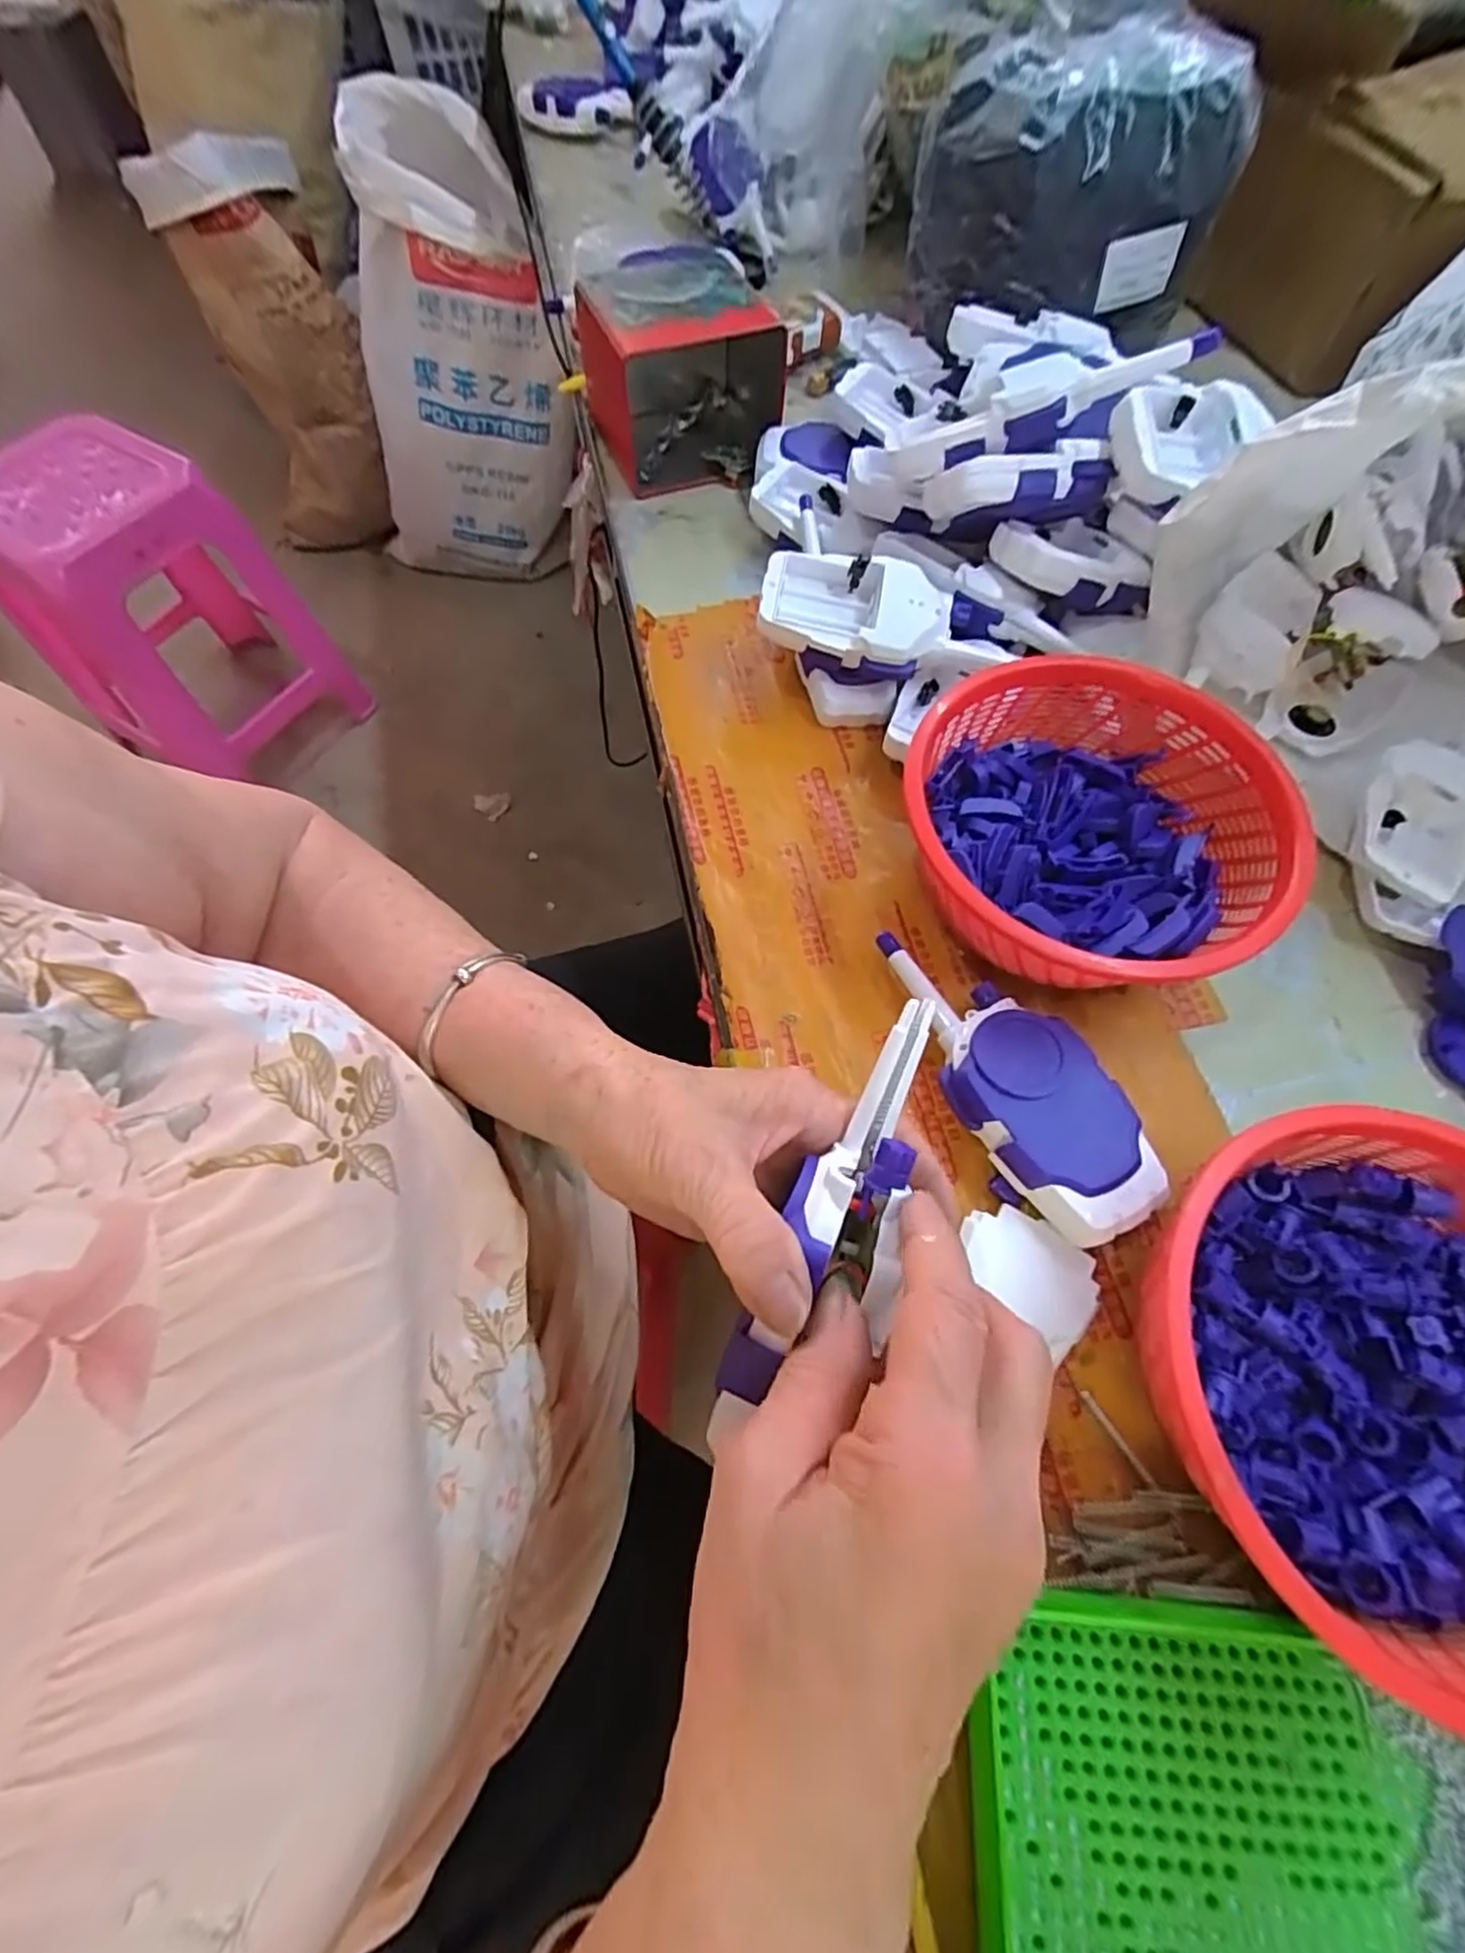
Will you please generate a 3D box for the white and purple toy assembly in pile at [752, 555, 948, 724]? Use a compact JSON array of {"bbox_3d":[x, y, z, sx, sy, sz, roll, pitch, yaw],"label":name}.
[{"bbox_3d":[0.071,-0.203,0.433,0.106,0.062,0.068,5,67,2],"label":"white and purple toy assembly in pile"}]

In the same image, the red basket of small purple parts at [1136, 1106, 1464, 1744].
[{"bbox_3d":[0.241,0.147,0.259,0.161,0.066,0.176,0,67,0],"label":"red basket of small purple parts"}]

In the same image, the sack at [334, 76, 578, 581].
[{"bbox_3d":[-0.454,-0.961,1.190,0.374,0.621,0.197,13,67,5],"label":"sack"}]

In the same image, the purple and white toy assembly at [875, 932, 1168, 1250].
[{"bbox_3d":[0.132,0.042,0.334,0.062,0.029,0.158,-22,69,-9],"label":"purple and white toy assembly"}]

